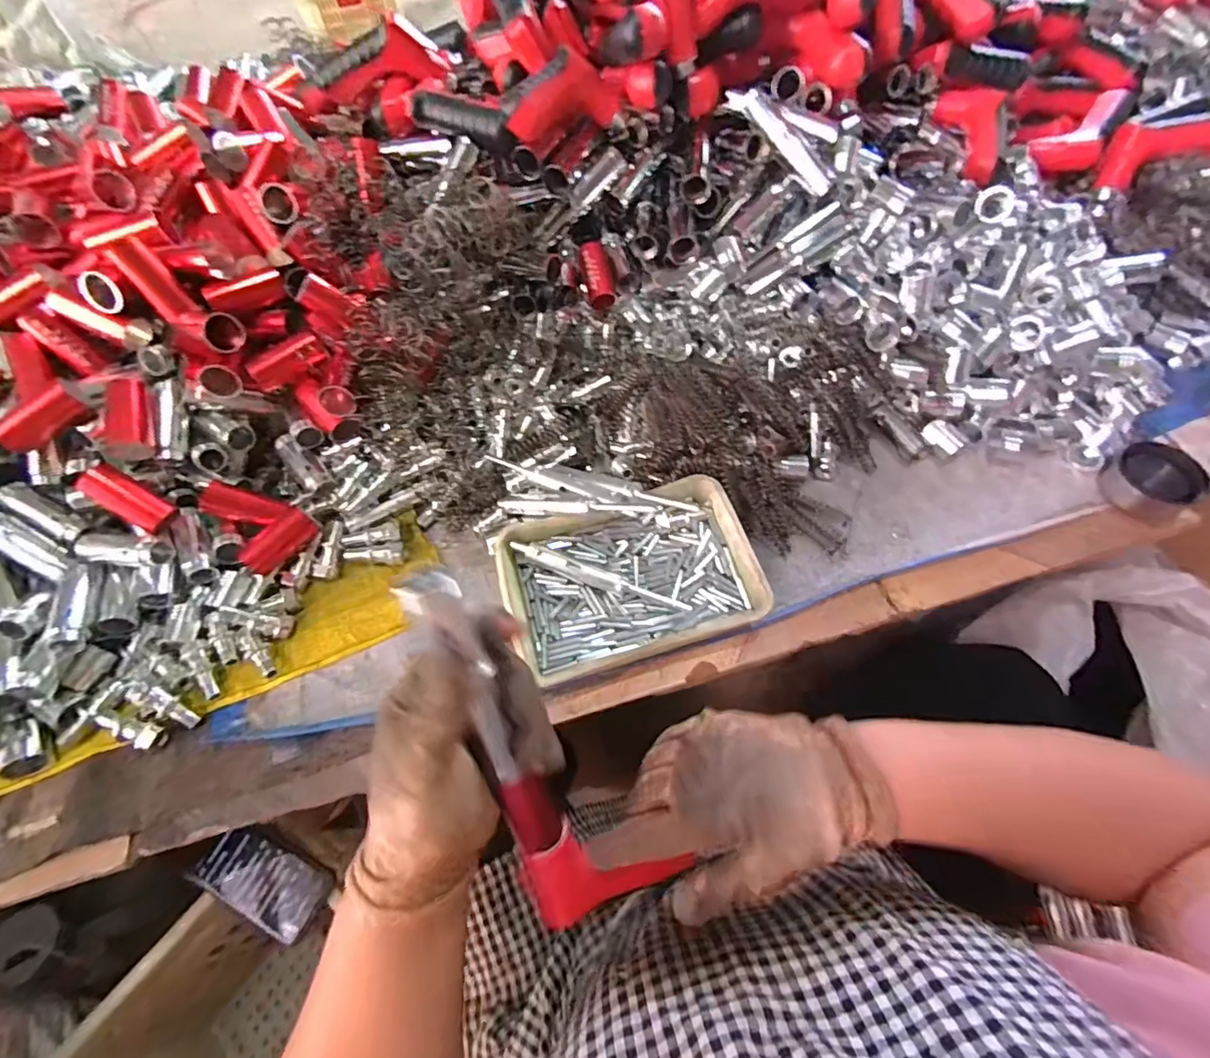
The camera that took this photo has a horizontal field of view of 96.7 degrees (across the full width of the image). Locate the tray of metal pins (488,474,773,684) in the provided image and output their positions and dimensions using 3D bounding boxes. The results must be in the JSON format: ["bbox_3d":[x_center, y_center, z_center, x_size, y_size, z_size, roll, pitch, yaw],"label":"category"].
[{"bbox_3d":[0.020,0.040,0.450,0.197,0.040,0.132,-16,63,-7],"label":"tray of metal pins"}]

